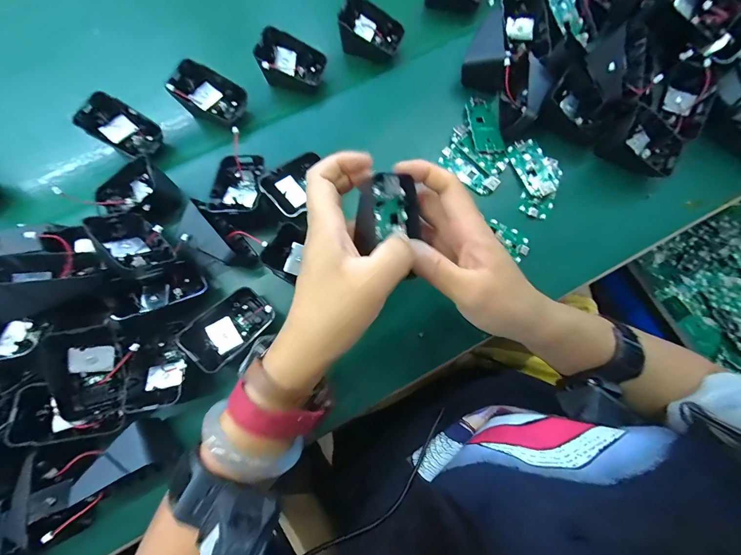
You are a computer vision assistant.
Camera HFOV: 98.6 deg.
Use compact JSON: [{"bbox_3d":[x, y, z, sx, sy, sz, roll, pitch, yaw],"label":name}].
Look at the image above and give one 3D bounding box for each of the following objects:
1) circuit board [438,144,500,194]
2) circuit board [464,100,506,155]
[{"bbox_3d":[0.098,-0.108,0.321,0.063,0.006,0.022,41,79,10],"label":"circuit board"},{"bbox_3d":[0.117,-0.156,0.327,0.030,0.008,0.061,-12,76,-2],"label":"circuit board"}]

